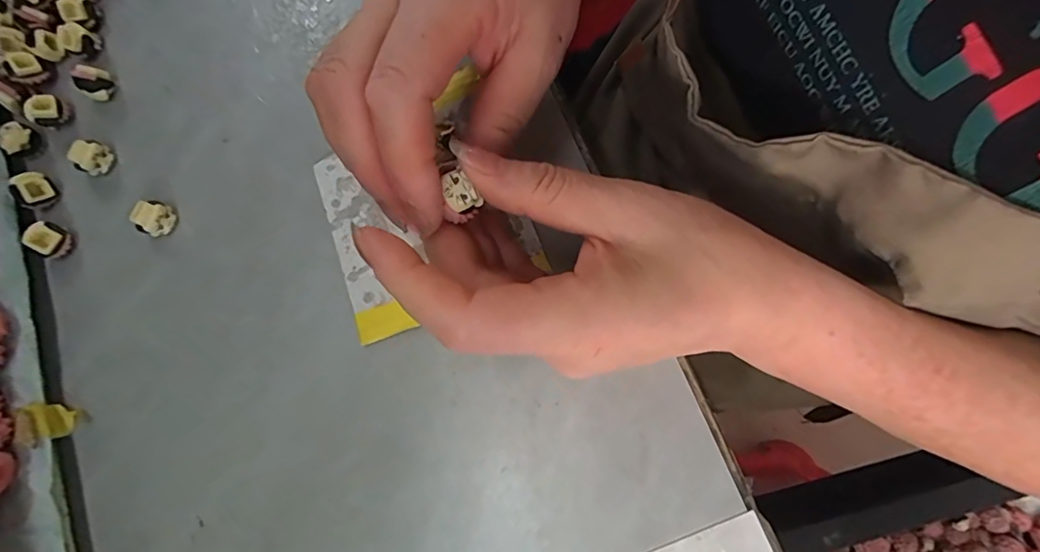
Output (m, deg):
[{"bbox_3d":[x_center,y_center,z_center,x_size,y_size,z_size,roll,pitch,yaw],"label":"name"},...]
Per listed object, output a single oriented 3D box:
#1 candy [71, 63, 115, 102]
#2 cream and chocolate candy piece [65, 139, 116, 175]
[{"bbox_3d":[-0.215,-0.099,0.253,0.011,0.014,0.015,11,79,6],"label":"candy"},{"bbox_3d":[-0.210,-0.058,0.245,0.013,0.014,0.016,22,80,8],"label":"cream and chocolate candy piece"}]

